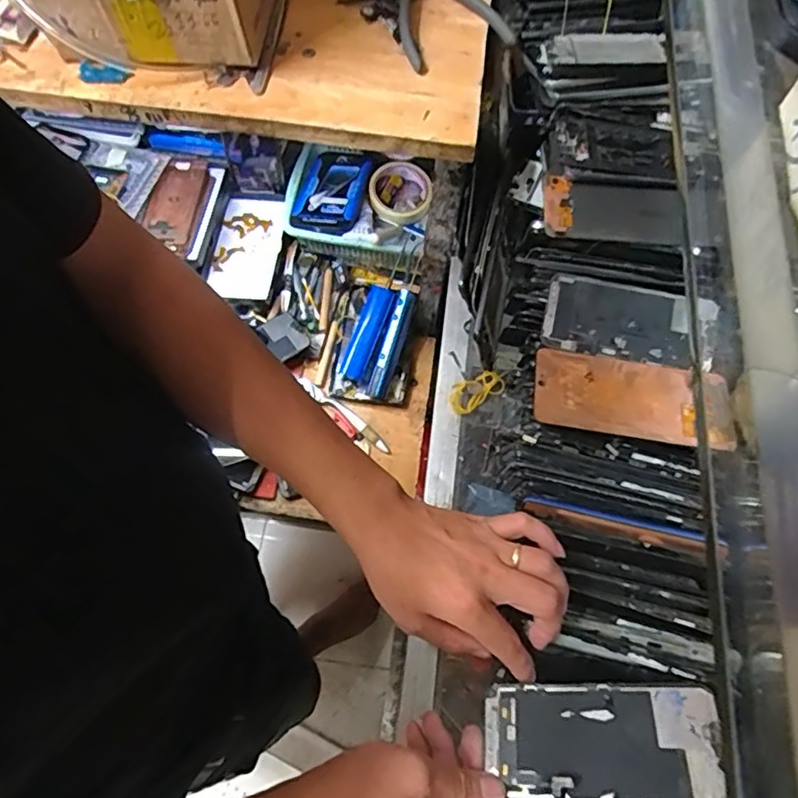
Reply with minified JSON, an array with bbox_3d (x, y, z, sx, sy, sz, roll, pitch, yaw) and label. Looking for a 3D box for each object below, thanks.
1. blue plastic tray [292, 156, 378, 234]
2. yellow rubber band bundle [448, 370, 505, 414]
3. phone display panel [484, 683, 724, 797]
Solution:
[{"bbox_3d":[-0.100,-0.309,0.872,0.095,0.020,0.157,14,67,4],"label":"blue plastic tray"},{"bbox_3d":[0.074,-0.009,0.570,0.056,0.015,0.032,-26,70,-12],"label":"yellow rubber band bundle"},{"bbox_3d":[0.123,0.214,0.365,0.137,0.006,0.066,-9,46,20],"label":"phone display panel"}]

